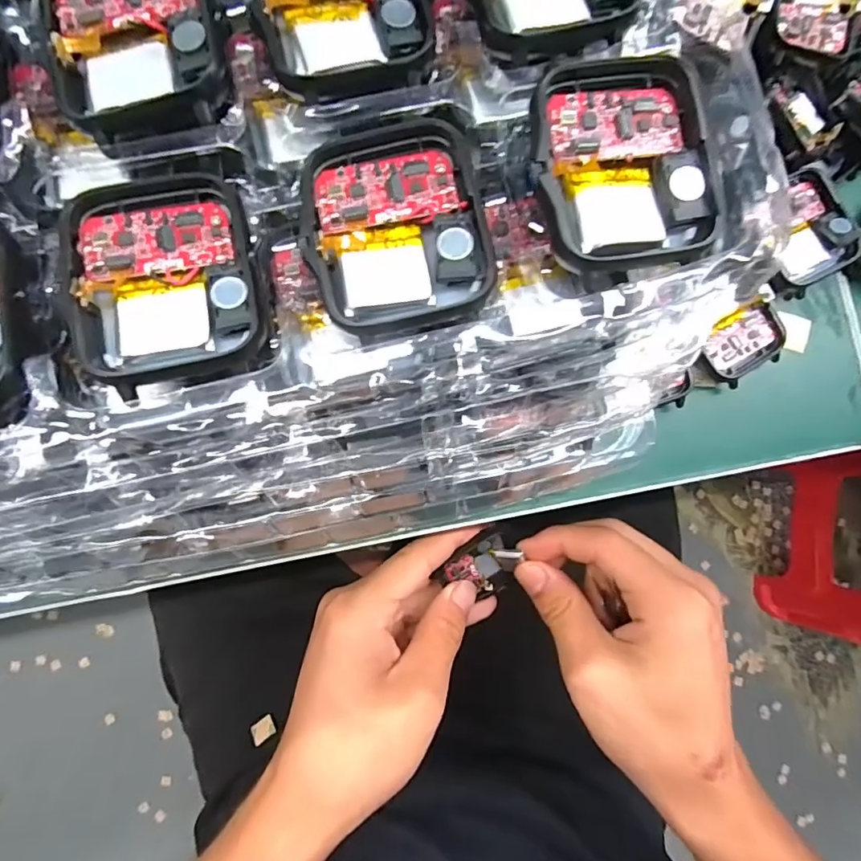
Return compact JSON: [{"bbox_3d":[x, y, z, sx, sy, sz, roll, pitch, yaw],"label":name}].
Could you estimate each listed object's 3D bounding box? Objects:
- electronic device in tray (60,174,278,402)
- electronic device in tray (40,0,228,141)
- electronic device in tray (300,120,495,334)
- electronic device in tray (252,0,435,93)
[{"bbox_3d":[-0.056,-0.032,0.105,0.038,0.007,0.046,-14,86,-4],"label":"electronic device in tray"},{"bbox_3d":[-0.065,-0.087,0.109,0.036,0.006,0.047,-14,86,-4],"label":"electronic device in tray"},{"bbox_3d":[-0.008,-0.045,0.107,0.038,0.006,0.045,-13,86,-4],"label":"electronic device in tray"},{"bbox_3d":[-0.020,-0.099,0.112,0.037,0.004,0.043,-11,86,-4],"label":"electronic device in tray"}]

